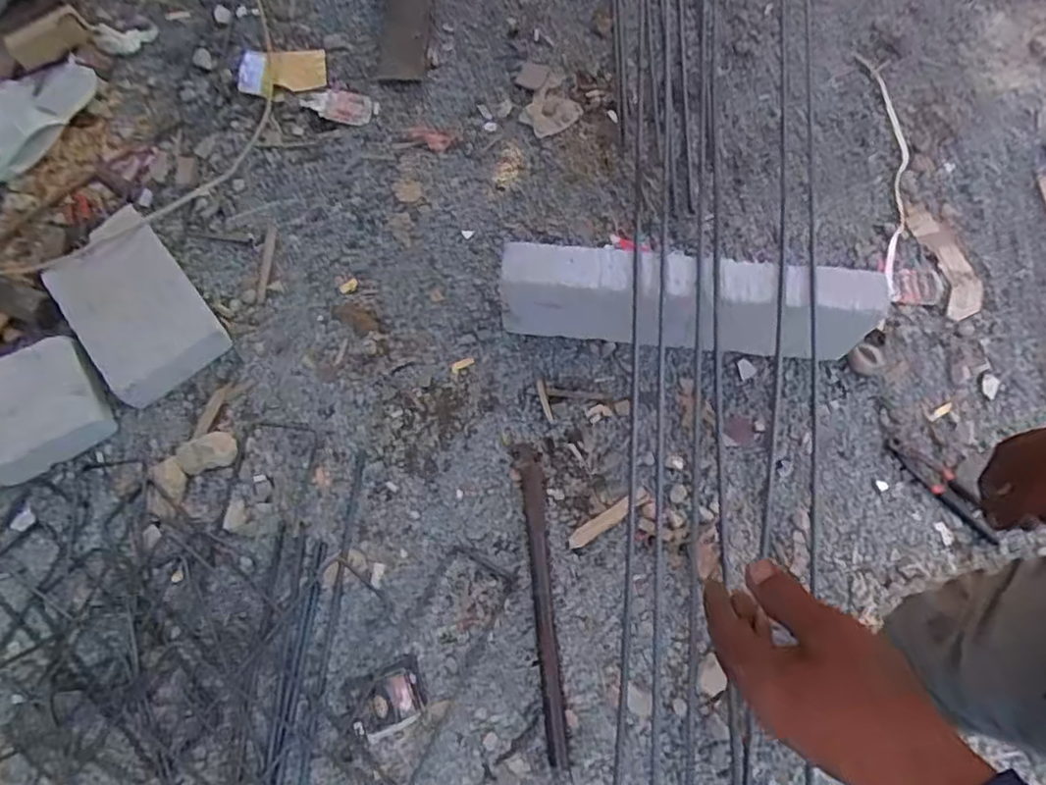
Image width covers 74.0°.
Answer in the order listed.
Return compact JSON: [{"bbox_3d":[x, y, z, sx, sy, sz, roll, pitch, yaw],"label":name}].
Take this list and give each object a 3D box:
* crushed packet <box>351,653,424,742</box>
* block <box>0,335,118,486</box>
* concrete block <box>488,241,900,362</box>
[{"bbox_3d":[-0.201,0.451,1.030,0.095,0.006,0.102,-11,69,-2],"label":"crushed packet"},{"bbox_3d":[-0.821,0.027,1.167,0.218,0.094,0.186,-29,70,-9],"label":"block"},{"bbox_3d":[0.258,-0.138,1.131,0.568,0.204,0.082,5,69,4],"label":"concrete block"}]

